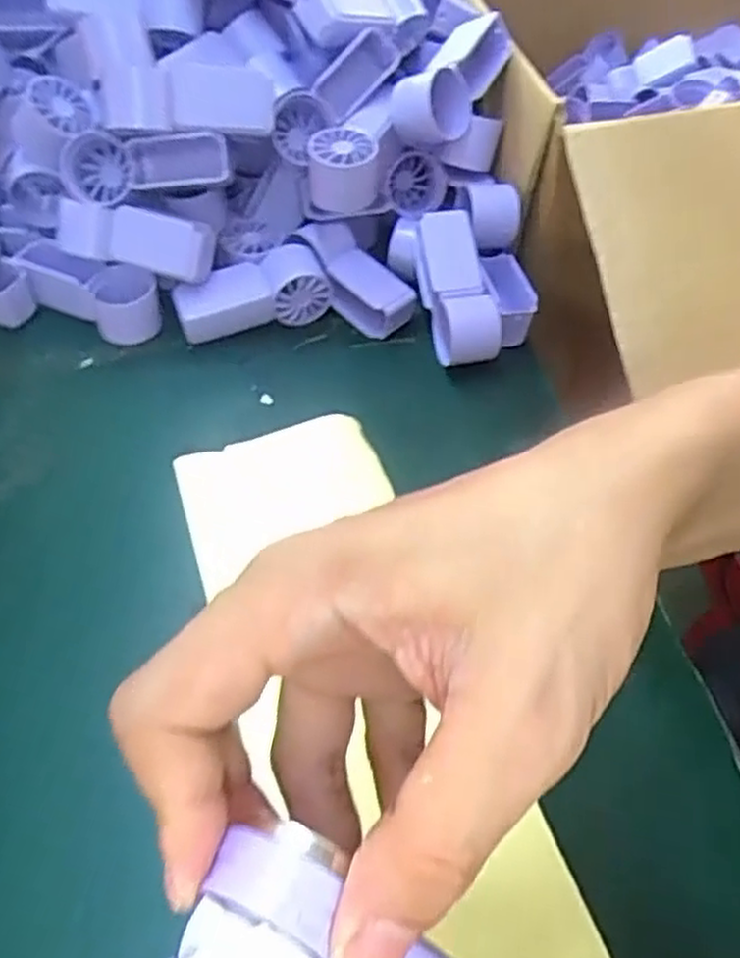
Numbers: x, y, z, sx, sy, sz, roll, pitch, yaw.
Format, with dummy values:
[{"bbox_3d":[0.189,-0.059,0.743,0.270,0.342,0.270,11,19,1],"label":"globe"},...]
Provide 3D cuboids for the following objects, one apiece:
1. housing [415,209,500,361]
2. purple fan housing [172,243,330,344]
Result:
[{"bbox_3d":[0.053,-0.115,0.465,0.038,0.034,0.089,-8,75,-9],"label":"housing"},{"bbox_3d":[-0.074,-0.114,0.468,0.090,0.040,0.035,-16,55,-15],"label":"purple fan housing"}]

